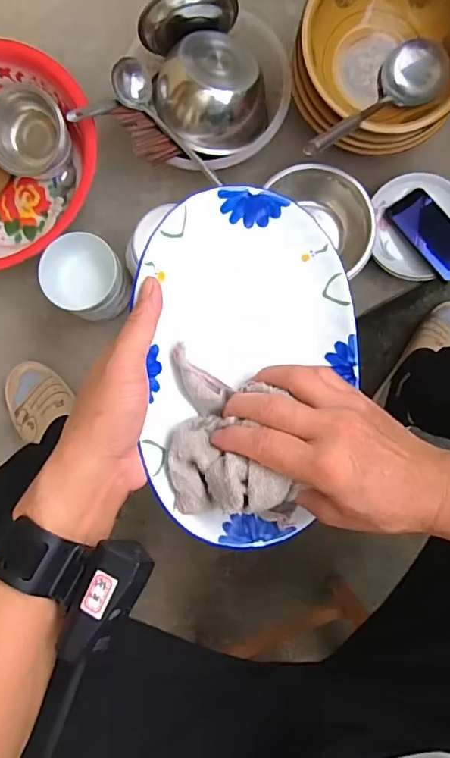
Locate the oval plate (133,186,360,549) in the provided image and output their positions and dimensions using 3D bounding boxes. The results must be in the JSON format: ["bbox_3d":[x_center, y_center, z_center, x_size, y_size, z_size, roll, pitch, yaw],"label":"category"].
[{"bbox_3d":[0.023,-0.008,0.371,0.170,0.023,0.264,-3,90,-20],"label":"oval plate"}]

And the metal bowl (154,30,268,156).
[{"bbox_3d":[-0.018,-0.435,0.732,0.165,0.097,0.148,-27,86,2],"label":"metal bowl"}]

